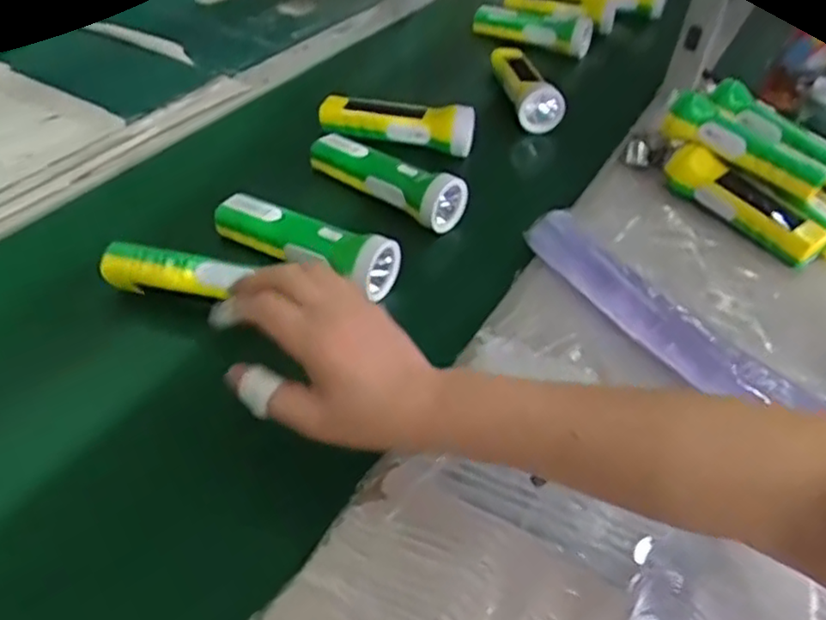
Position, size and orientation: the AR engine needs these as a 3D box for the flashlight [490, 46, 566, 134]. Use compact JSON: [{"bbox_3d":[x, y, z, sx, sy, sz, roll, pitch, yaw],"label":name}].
[{"bbox_3d":[0.133,-0.271,0.828,0.043,0.050,0.181,-4,44,-11],"label":"flashlight"}]

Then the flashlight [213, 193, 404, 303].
[{"bbox_3d":[-0.093,-0.061,0.583,0.168,0.039,0.043,24,46,17],"label":"flashlight"}]

